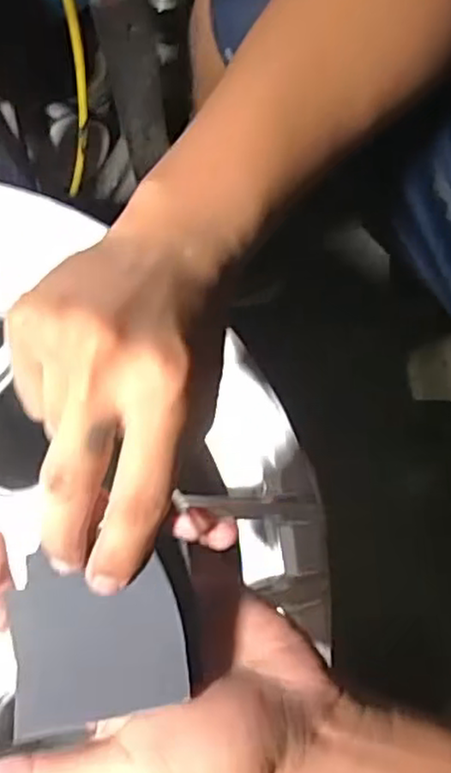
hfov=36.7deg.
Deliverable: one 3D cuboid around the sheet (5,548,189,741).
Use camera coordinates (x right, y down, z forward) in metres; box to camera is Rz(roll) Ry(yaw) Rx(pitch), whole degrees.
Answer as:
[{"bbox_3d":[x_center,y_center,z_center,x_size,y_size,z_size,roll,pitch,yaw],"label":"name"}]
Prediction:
[{"bbox_3d":[-0.050,0.093,0.260,0.065,0.022,0.060,-14,79,-3],"label":"sheet"}]

